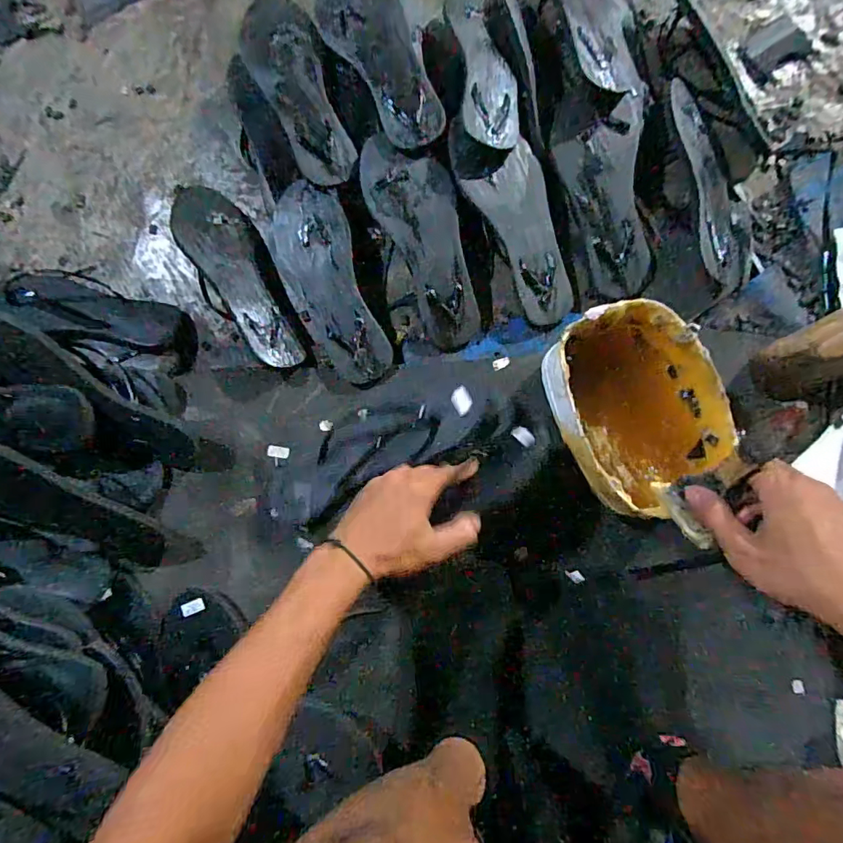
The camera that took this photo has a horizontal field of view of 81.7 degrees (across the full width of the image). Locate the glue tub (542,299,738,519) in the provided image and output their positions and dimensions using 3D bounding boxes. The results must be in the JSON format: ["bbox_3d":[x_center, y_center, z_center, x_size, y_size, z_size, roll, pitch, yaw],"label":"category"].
[{"bbox_3d":[0.204,-0.015,0.466,0.146,0.066,0.188,-30,83,1],"label":"glue tub"}]

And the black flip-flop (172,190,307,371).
[{"bbox_3d":[-0.219,-0.169,0.573,0.089,0.045,0.255,-19,74,-37],"label":"black flip-flop"}]

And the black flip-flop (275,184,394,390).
[{"bbox_3d":[-0.105,-0.158,0.564,0.084,0.035,0.242,-18,83,2],"label":"black flip-flop"}]

